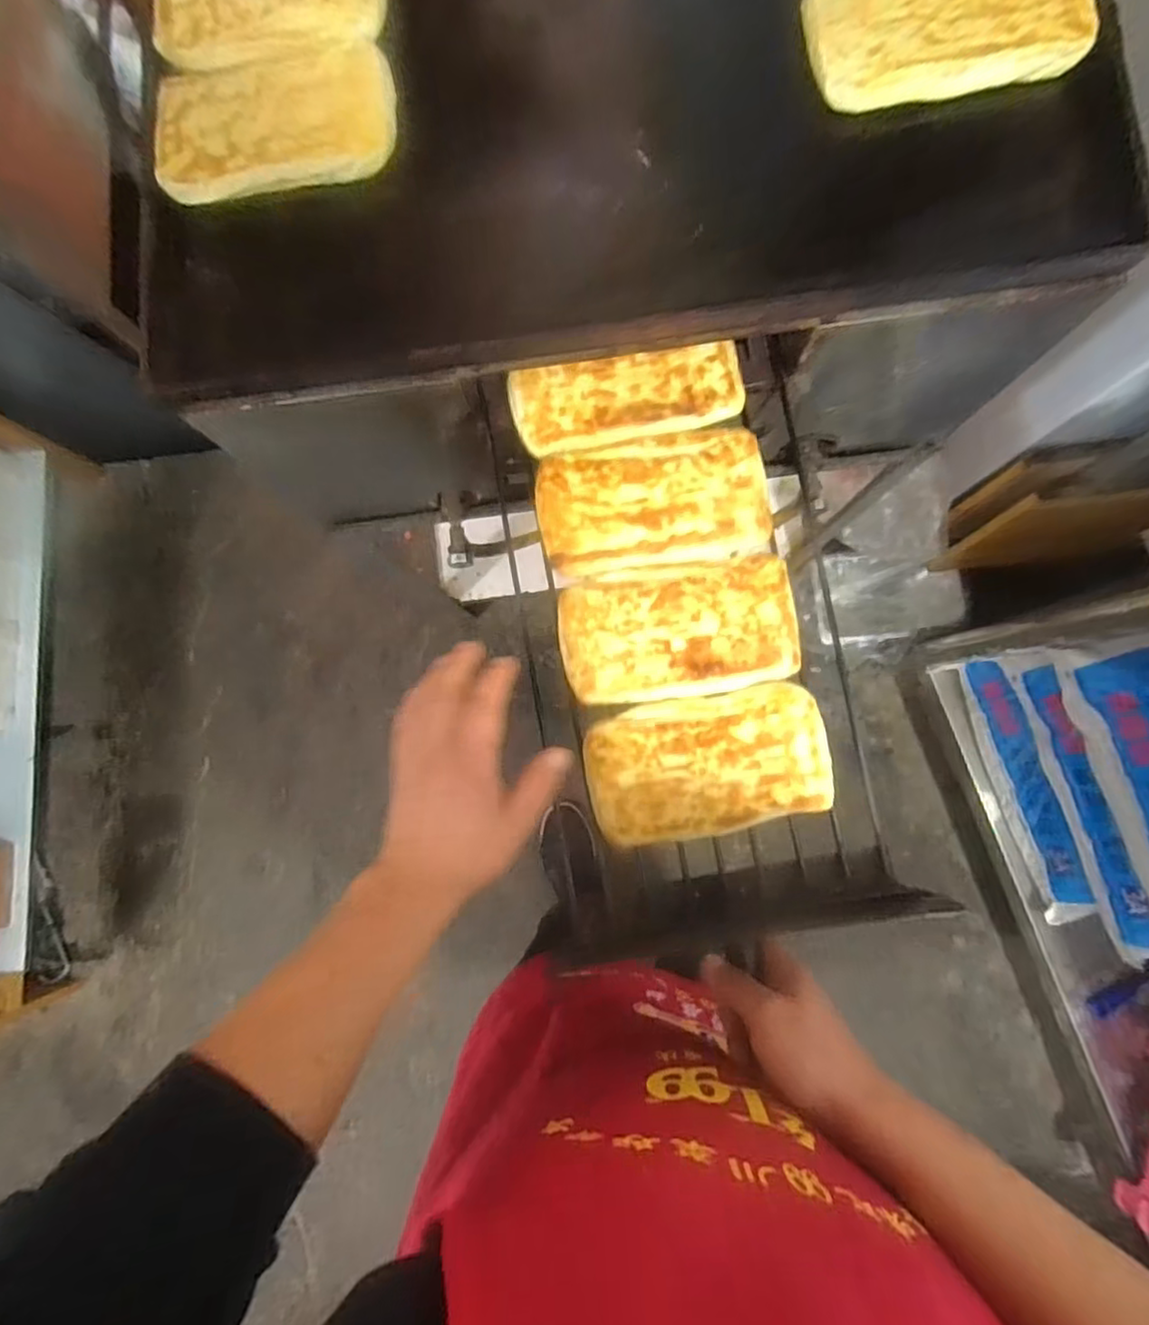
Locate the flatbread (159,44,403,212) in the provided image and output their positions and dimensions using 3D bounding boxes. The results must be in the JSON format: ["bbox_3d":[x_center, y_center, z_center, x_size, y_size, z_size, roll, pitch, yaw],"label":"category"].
[{"bbox_3d":[-0.213,-0.384,0.463,0.169,0.011,0.103,-6,84,2],"label":"flatbread"}]

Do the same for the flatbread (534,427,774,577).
[{"bbox_3d":[0.057,-0.119,0.480,0.164,0.015,0.095,-6,84,2],"label":"flatbread"}]

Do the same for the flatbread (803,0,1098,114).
[{"bbox_3d":[0.242,-0.418,0.425,0.167,0.020,0.100,-7,84,2],"label":"flatbread"}]

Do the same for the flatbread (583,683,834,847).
[{"bbox_3d":[0.094,0.072,0.462,0.164,0.012,0.094,-10,84,2],"label":"flatbread"}]

